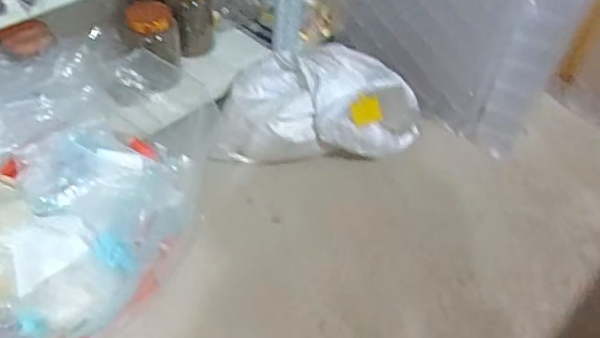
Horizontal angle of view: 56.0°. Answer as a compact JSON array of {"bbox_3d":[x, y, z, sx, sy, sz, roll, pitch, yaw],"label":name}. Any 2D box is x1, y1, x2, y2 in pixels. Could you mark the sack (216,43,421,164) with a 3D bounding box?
[{"bbox_3d":[0.060,-0.221,1.696,0.619,0.253,0.332,2,47,-3],"label":"sack"}]

